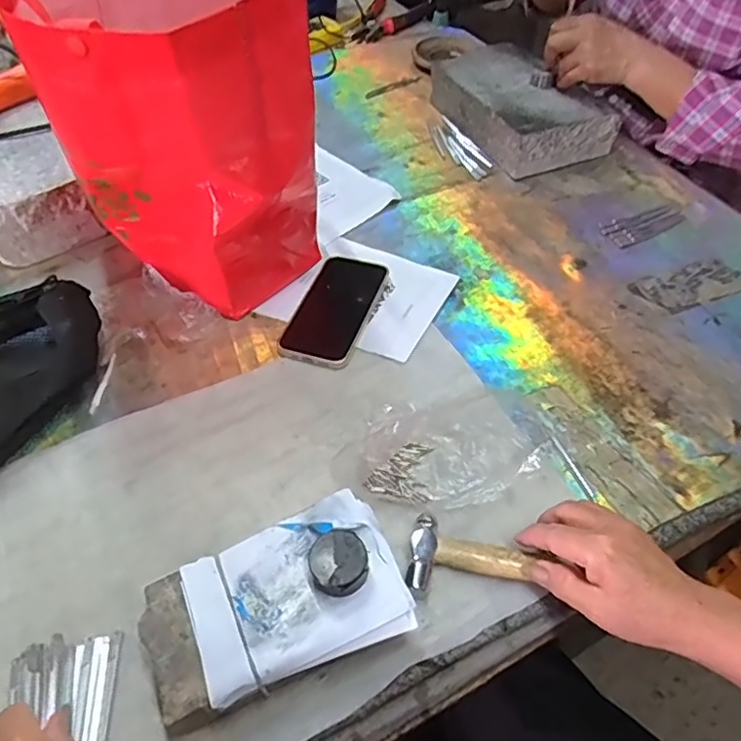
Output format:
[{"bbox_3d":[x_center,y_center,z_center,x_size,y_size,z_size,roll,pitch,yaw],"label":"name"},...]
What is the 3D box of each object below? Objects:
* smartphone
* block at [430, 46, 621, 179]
[{"bbox_3d":[-0.037,-0.065,0.619,0.074,0.007,0.155,15,52,11],"label":"smartphone"},{"bbox_3d":[0.208,-0.377,0.848,0.152,0.066,0.245,-22,54,-18],"label":"block"}]

